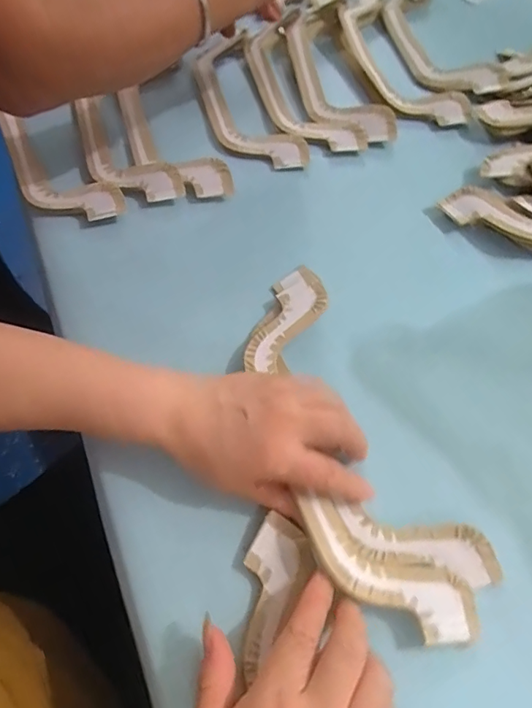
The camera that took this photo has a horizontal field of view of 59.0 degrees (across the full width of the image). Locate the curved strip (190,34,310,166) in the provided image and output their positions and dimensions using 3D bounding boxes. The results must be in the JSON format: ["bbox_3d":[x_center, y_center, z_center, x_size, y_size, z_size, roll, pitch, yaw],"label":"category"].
[{"bbox_3d":[-0.028,-0.286,0.532,0.081,0.016,0.234,-19,62,-8],"label":"curved strip"}]

